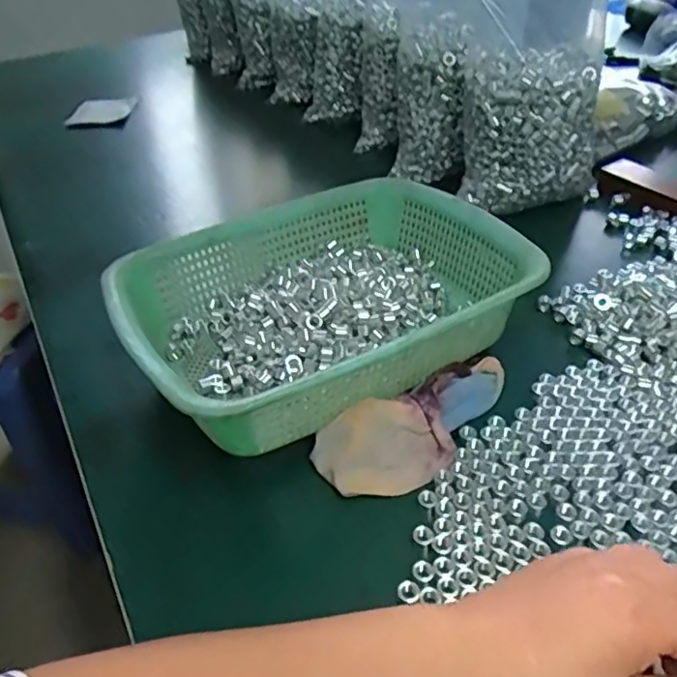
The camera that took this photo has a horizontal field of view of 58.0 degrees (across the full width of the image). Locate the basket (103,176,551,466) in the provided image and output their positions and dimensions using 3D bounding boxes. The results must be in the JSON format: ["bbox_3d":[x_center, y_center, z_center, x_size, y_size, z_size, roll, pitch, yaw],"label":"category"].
[{"bbox_3d":[-0.012,-0.023,0.484,0.294,0.091,0.226,-22,43,-21],"label":"basket"}]

